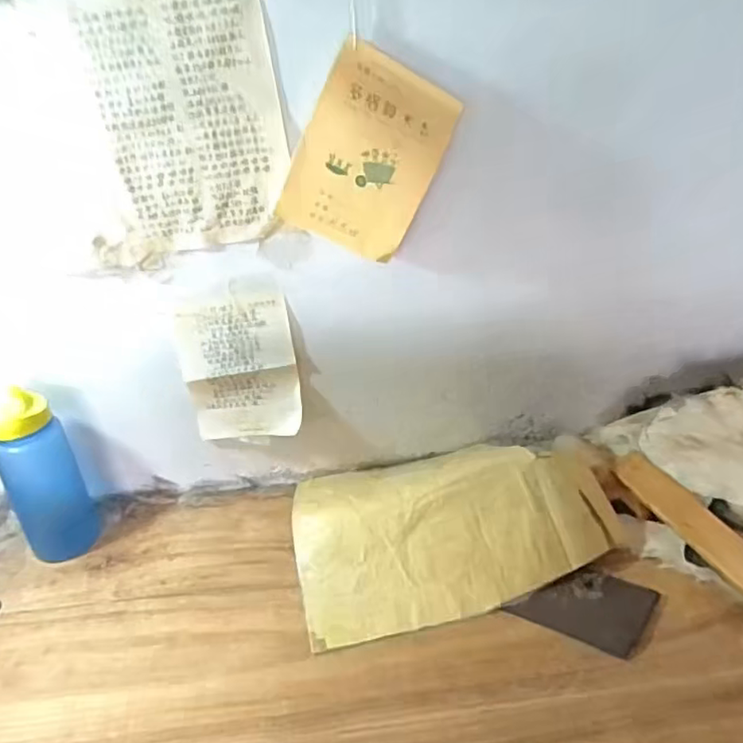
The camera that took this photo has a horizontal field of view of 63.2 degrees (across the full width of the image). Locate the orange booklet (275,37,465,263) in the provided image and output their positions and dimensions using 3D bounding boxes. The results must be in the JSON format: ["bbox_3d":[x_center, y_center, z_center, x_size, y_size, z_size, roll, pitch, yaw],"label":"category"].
[{"bbox_3d":[-0.002,-0.213,0.602,0.130,0.182,0.023,22,17,-11],"label":"orange booklet"}]

